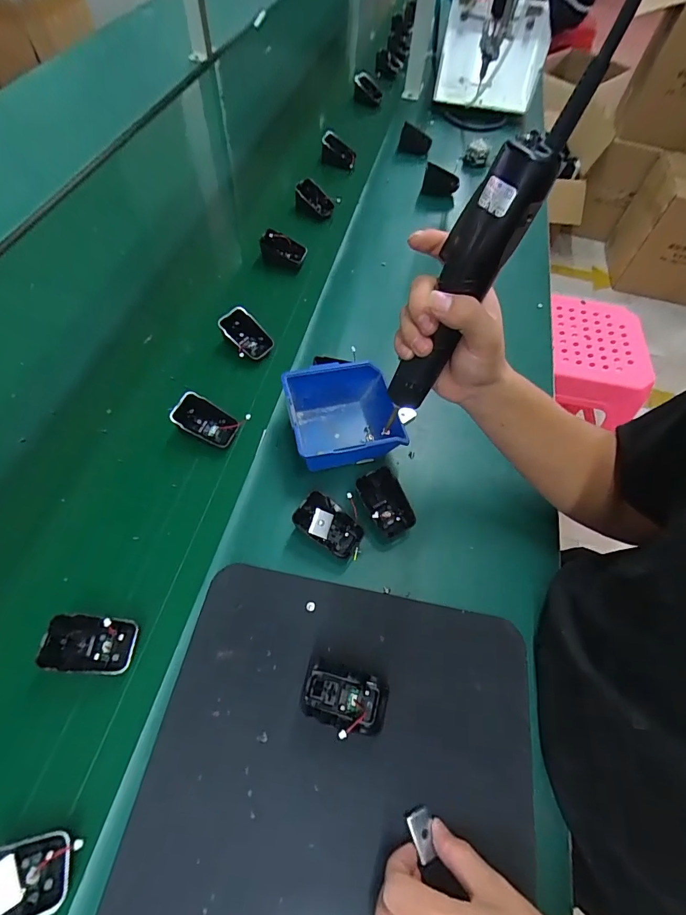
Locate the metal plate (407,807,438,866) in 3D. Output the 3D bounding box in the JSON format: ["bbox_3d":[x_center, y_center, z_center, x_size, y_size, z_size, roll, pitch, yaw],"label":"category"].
[{"bbox_3d":[0.061,0.280,0.311,0.019,0.005,0.027,-12,50,-23],"label":"metal plate"}]

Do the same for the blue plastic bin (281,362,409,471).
[{"bbox_3d":[0.002,-0.043,0.477,0.125,0.065,0.110,-9,62,-12],"label":"blue plastic bin"}]

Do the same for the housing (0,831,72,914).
[{"bbox_3d":[-0.224,0.286,0.279,0.067,0.020,0.044,-10,59,-11],"label":"housing"}]

